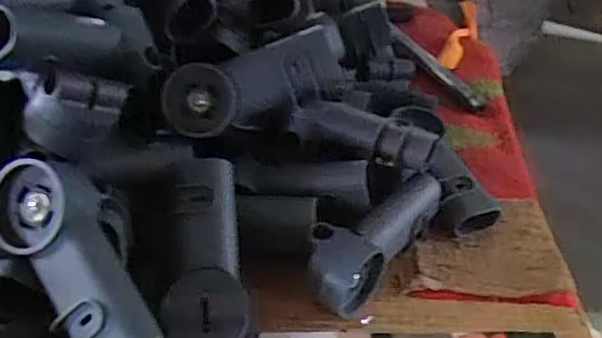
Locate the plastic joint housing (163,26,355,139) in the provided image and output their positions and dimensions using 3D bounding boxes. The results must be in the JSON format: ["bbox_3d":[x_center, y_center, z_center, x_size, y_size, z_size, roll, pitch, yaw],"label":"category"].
[{"bbox_3d":[-0.039,-0.078,0.575,0.175,0.070,0.035,-17,38,-21],"label":"plastic joint housing"}]

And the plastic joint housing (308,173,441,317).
[{"bbox_3d":[0.073,0.067,0.565,0.158,0.064,0.059,-24,45,-30],"label":"plastic joint housing"}]

